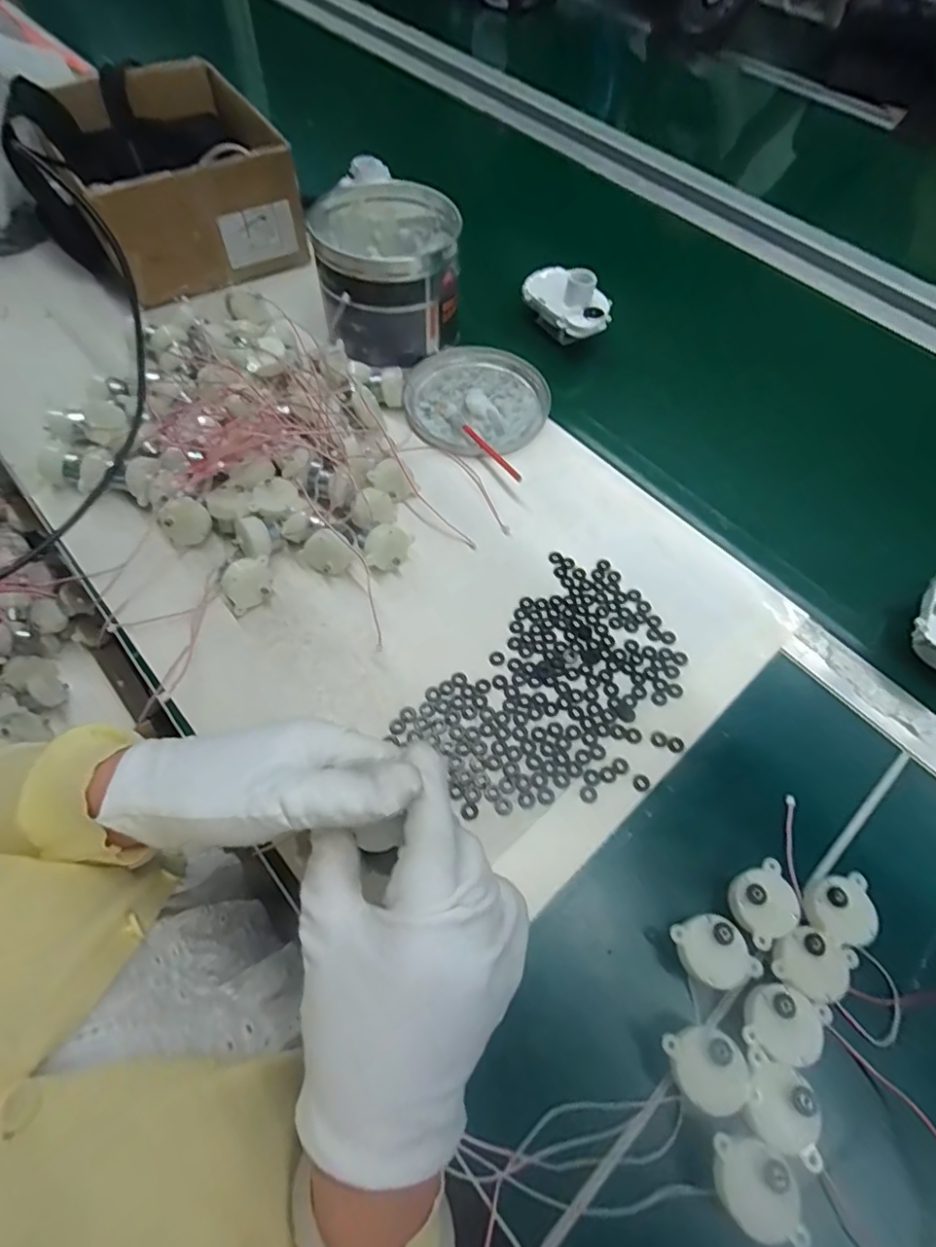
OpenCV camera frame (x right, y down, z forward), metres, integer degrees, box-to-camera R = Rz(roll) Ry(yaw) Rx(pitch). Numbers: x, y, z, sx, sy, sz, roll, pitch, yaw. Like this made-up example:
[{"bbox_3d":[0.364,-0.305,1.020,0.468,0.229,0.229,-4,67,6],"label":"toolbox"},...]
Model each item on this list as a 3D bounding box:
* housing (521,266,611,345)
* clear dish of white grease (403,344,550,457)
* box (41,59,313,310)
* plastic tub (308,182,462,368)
[{"bbox_3d":[0.102,-0.321,0.548,0.061,0.054,0.095,-30,66,-18],"label":"housing"},{"bbox_3d":[0.010,-0.209,0.506,0.135,0.011,0.131,1,61,-2],"label":"clear dish of white grease"},{"bbox_3d":[-0.295,-0.451,0.561,0.182,0.106,0.203,-28,66,-17],"label":"box"},{"bbox_3d":[-0.073,-0.319,0.511,0.124,0.102,0.127,1,61,-2],"label":"plastic tub"}]

